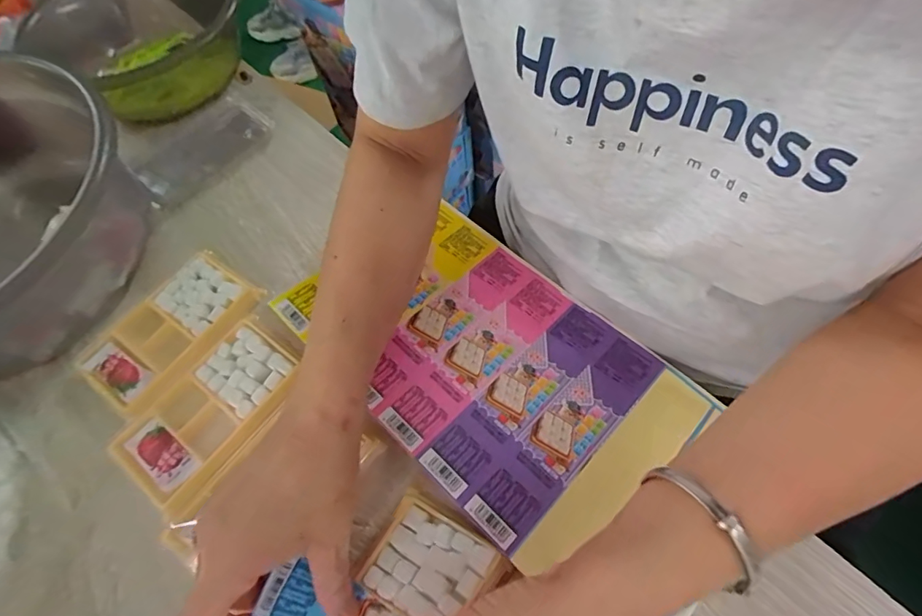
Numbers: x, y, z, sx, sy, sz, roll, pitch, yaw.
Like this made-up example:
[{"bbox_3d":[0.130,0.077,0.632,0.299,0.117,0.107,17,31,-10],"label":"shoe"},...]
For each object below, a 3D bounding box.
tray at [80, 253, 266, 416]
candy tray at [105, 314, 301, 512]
[{"bbox_3d":[-0.231,0.017,0.379,0.081,0.012,0.130,31,69,20],"label":"tray"},{"bbox_3d":[-0.183,0.072,0.348,0.074,0.017,0.129,34,70,21],"label":"candy tray"}]

